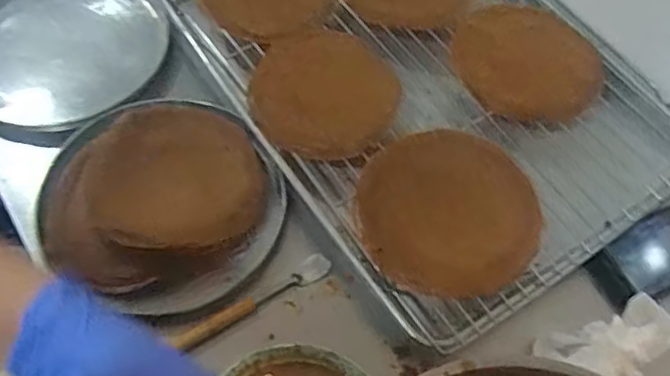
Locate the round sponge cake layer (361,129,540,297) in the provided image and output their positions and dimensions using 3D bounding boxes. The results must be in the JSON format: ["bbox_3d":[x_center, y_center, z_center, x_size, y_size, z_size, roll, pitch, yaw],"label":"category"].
[{"bbox_3d":[0.109,0.020,0.656,0.166,0.018,0.174,-6,61,11],"label":"round sponge cake layer"}]

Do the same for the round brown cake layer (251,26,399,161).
[{"bbox_3d":[-0.014,-0.109,0.740,0.154,0.021,0.159,1,60,-1],"label":"round brown cake layer"}]

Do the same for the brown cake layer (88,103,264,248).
[{"bbox_3d":[-0.167,-0.014,0.689,0.172,0.019,0.172,-6,61,-5],"label":"brown cake layer"}]

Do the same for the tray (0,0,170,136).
[{"bbox_3d":[-0.337,-0.179,0.799,0.238,0.041,0.262,-38,68,-21],"label":"tray"}]

